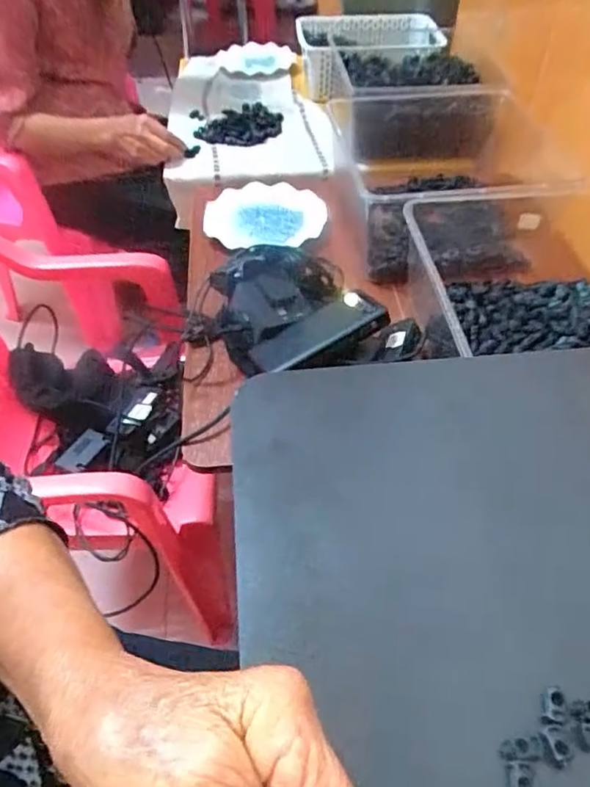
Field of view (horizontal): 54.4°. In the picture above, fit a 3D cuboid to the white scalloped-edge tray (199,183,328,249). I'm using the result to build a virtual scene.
[{"bbox_3d":[-0.041,-0.282,0.903,0.182,0.028,0.144,21,65,21],"label":"white scalloped-edge tray"}]

